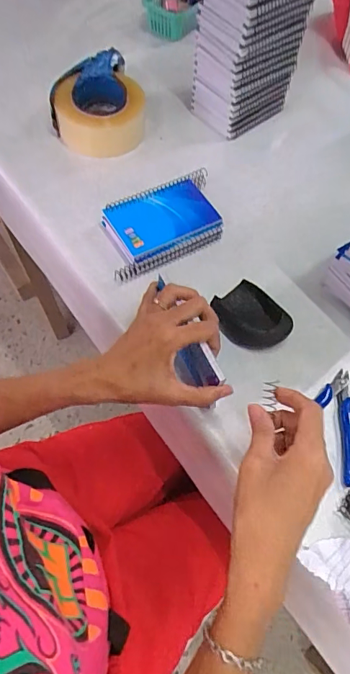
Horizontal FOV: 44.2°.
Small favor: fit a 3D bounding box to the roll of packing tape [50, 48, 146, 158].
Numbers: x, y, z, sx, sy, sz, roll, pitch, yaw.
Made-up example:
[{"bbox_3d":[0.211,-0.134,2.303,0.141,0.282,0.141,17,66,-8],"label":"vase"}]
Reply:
[{"bbox_3d":[-0.113,-0.329,0.627,0.126,0.090,0.126,-11,63,-10],"label":"roll of packing tape"}]

